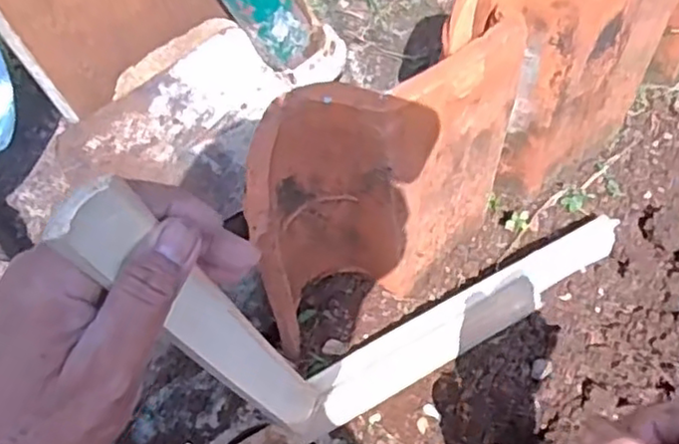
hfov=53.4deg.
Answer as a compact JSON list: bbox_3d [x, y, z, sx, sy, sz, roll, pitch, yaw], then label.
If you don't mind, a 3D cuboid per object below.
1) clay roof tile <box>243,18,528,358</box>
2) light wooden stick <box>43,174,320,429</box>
[{"bbox_3d":[0.033,-0.021,0.506,0.228,0.216,0.088,-30,69,-11],"label":"clay roof tile"},{"bbox_3d":[-0.056,0.067,0.363,0.007,0.327,0.032,24,70,22],"label":"light wooden stick"}]

